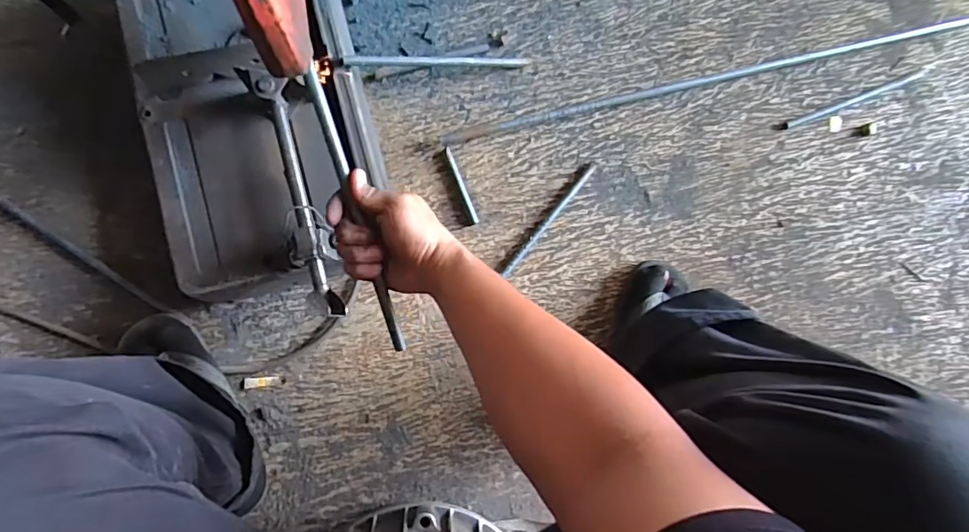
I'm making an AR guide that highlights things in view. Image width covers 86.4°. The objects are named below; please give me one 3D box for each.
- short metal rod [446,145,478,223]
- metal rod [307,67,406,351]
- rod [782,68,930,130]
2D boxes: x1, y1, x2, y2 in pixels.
[{"bbox_3d":[-0.031,-0.110,0.704,0.009,0.007,0.108,-21,88,-8],"label":"short metal rod"},{"bbox_3d":[-0.115,-0.045,0.465,0.012,0.007,0.258,-18,100,-8],"label":"metal rod"},{"bbox_3d":[0.573,-0.257,0.792,0.267,0.008,0.013,-22,88,-8],"label":"rod"}]

